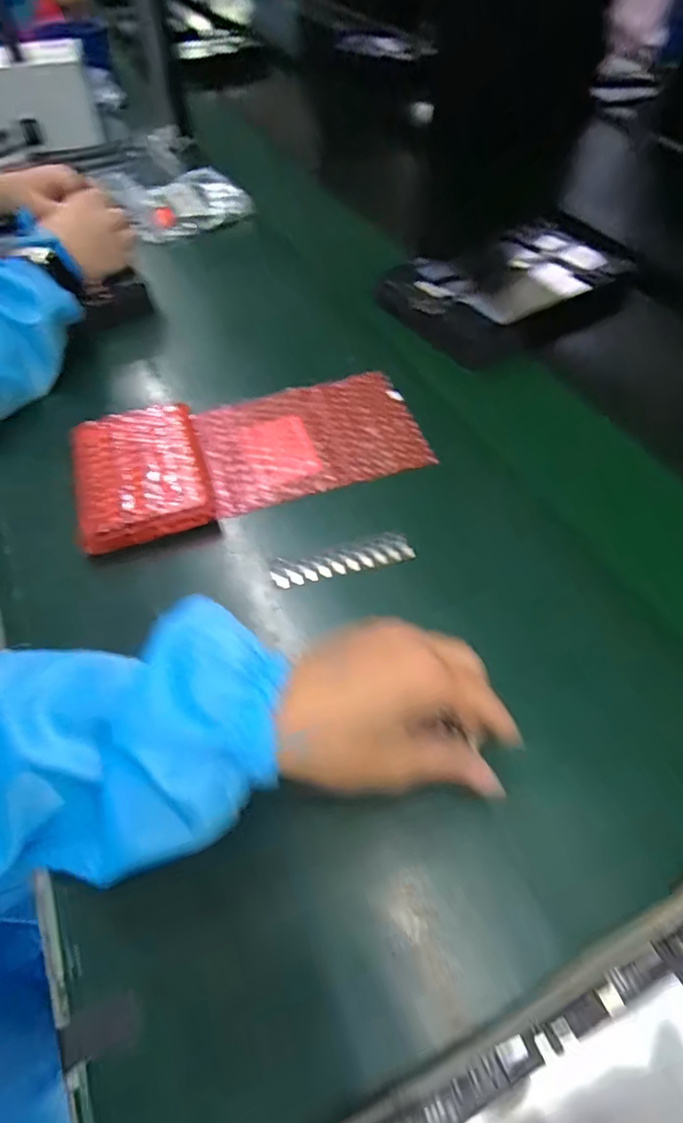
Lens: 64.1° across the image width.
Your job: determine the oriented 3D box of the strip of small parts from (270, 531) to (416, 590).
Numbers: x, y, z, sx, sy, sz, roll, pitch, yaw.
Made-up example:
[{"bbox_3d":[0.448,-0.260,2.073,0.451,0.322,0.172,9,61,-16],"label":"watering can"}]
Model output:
[{"bbox_3d":[0.000,-0.001,0.381,0.097,0.005,0.023,-13,58,-7],"label":"strip of small parts"}]

